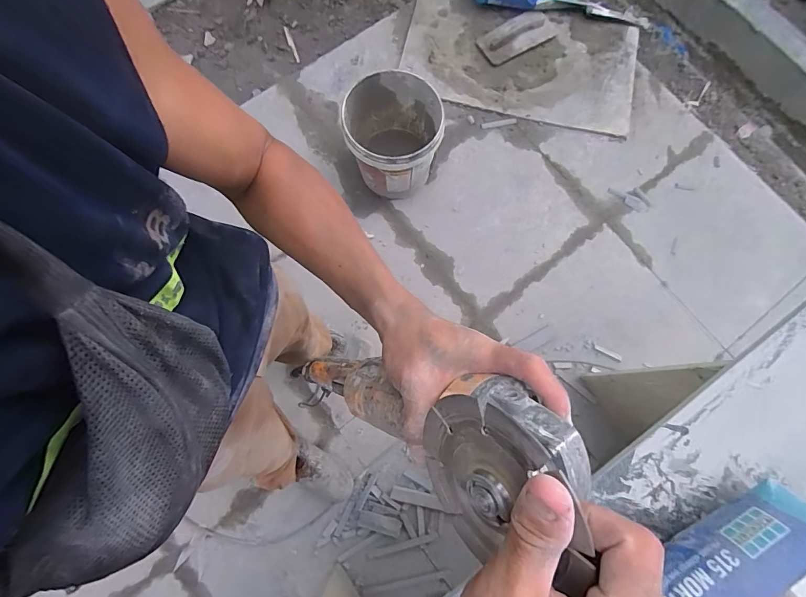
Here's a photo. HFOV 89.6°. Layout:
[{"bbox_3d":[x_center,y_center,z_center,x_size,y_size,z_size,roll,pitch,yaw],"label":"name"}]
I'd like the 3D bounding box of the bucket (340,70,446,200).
[{"bbox_3d":[-0.034,-0.518,1.370,0.305,0.317,0.308,0,77,-1],"label":"bucket"}]

